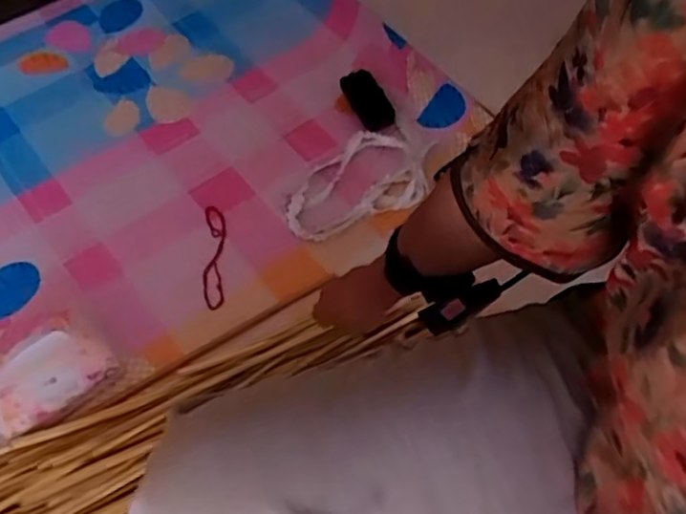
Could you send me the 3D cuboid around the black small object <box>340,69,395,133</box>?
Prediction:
[{"bbox_3d":[0.039,-0.239,1.014,0.052,0.027,0.104,-25,62,-15],"label":"black small object"}]

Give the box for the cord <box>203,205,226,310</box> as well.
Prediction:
[{"bbox_3d":[-0.179,-0.001,0.931,0.030,0.017,0.160,-2,59,-5],"label":"cord"}]

